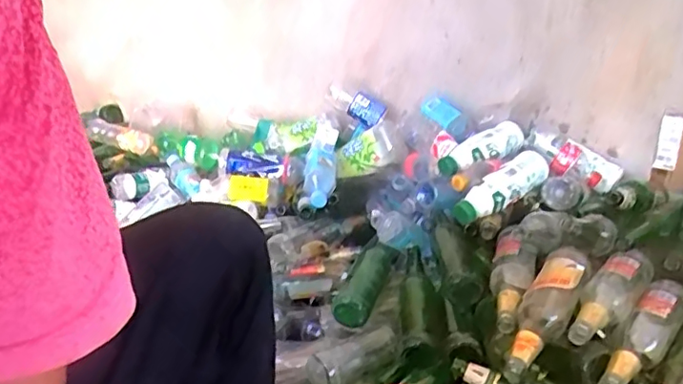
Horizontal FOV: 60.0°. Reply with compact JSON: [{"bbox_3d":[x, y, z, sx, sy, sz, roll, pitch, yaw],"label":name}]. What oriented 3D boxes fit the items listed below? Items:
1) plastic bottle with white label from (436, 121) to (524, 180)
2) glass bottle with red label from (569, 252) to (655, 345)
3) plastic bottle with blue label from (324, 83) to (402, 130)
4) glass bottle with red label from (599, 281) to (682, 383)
[{"bbox_3d":[0.283,-0.086,1.176,0.202,0.057,0.072,-25,28,-15],"label":"plastic bottle with white label"},{"bbox_3d":[0.403,0.146,0.879,0.060,0.061,0.254,16,25,36],"label":"glass bottle with red label"},{"bbox_3d":[0.052,-0.200,1.384,0.186,0.060,0.074,25,28,19],"label":"plastic bottle with blue label"},{"bbox_3d":[0.439,0.208,0.853,0.060,0.076,0.255,18,26,38],"label":"glass bottle with red label"}]

